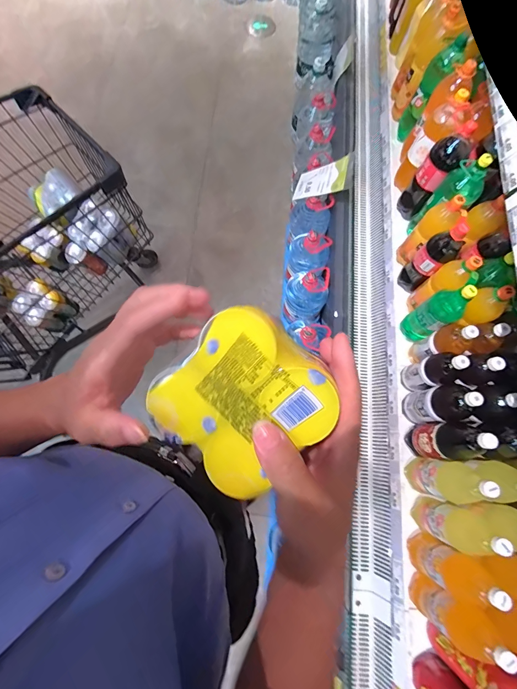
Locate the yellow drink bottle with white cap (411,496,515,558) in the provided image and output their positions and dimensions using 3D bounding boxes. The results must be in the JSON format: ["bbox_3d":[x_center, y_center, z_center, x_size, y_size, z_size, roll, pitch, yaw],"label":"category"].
[{"bbox_3d":[0.442,0.400,0.730,0.085,0.267,0.076,18,74,3],"label":"yellow drink bottle with white cap"}]

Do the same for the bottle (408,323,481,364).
[{"bbox_3d":[0.473,0.004,0.881,0.065,0.230,0.082,-5,74,-3],"label":"bottle"}]

